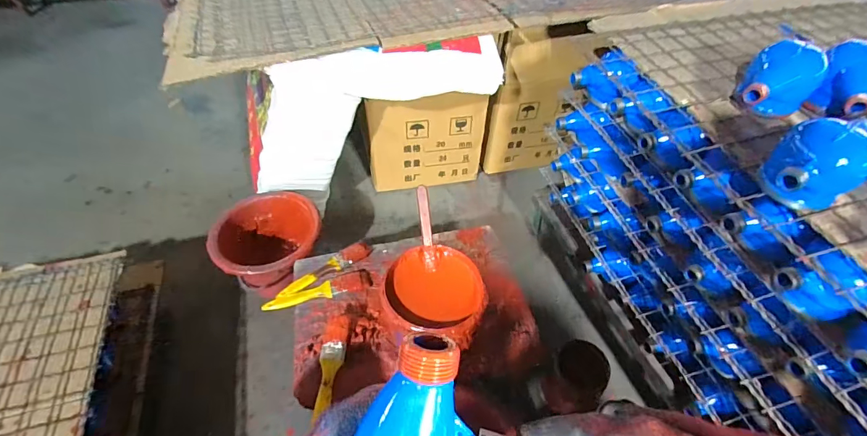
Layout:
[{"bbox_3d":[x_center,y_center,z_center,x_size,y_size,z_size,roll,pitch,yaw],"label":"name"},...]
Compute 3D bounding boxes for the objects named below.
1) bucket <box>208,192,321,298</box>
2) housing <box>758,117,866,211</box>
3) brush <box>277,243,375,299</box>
[{"bbox_3d":[-0.336,0.070,0.887,0.217,0.153,0.218,1,48,-1],"label":"bucket"},{"bbox_3d":[0.420,-0.054,0.461,0.105,0.091,0.086,-28,55,-24],"label":"housing"},{"bbox_3d":[-0.192,0.093,0.745,0.180,0.014,0.034,-31,56,-26],"label":"brush"}]

